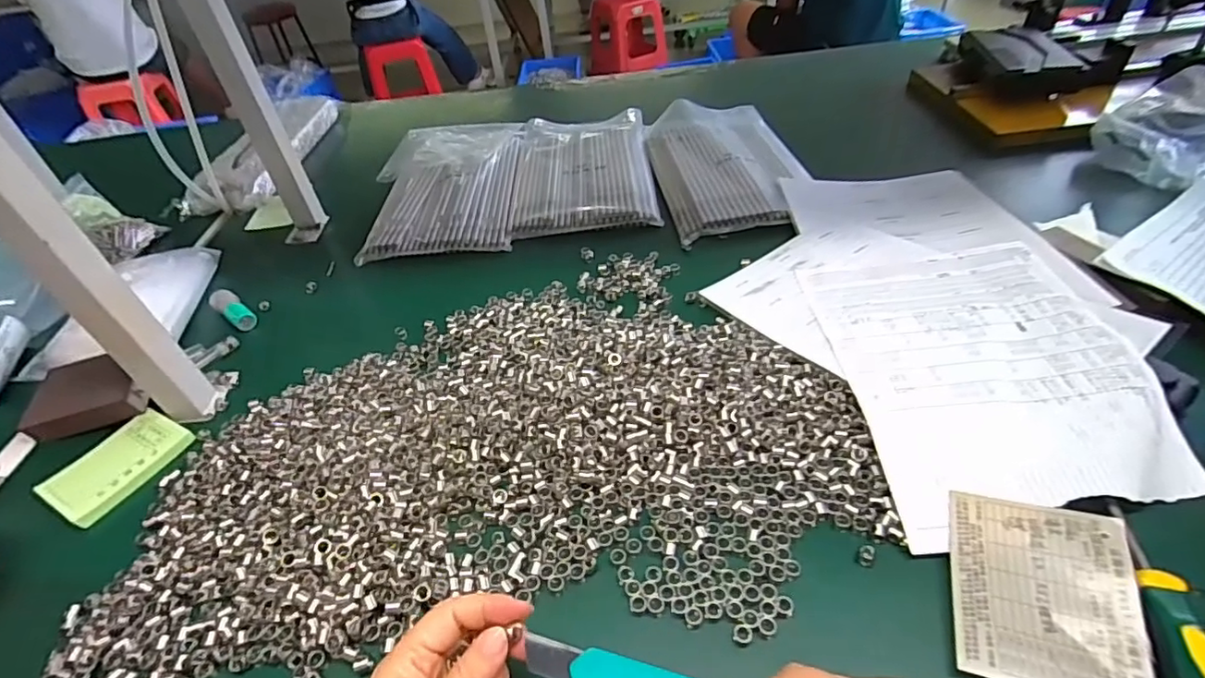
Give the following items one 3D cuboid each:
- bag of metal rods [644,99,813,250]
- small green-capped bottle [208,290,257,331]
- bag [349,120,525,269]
[{"bbox_3d":[0.162,-0.241,0.755,0.182,0.029,0.329,-7,41,0],"label":"bag of metal rods"},{"bbox_3d":[-0.396,-0.030,0.613,0.064,0.025,0.025,27,52,33],"label":"small green-capped bottle"},{"bbox_3d":[-0.216,-0.215,0.780,0.201,0.029,0.311,-5,41,2],"label":"bag"}]

